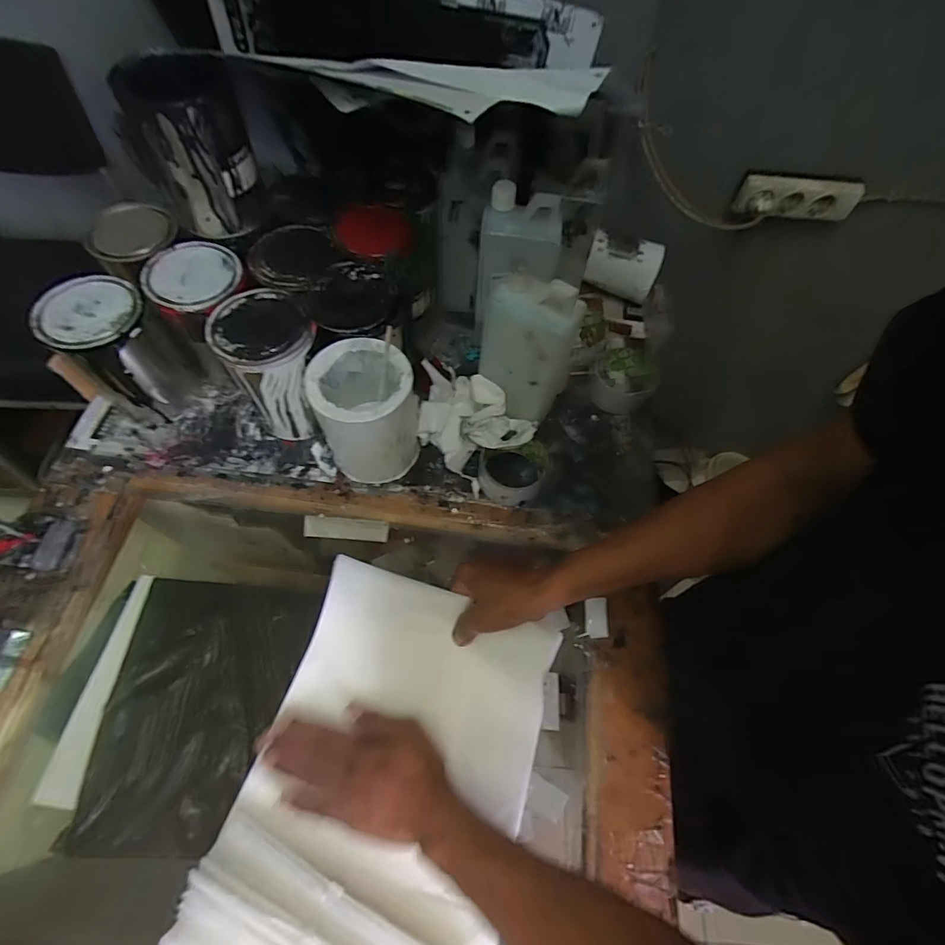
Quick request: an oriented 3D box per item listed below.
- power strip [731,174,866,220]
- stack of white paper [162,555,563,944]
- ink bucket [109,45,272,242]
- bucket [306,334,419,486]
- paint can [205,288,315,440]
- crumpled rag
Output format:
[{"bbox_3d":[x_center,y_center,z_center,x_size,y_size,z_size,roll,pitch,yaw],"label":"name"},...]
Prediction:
[{"bbox_3d":[0.550,-0.462,0.794,0.206,0.065,0.034,-1,63,-4],"label":"power strip"},{"bbox_3d":[-0.075,0.273,0.418,0.240,0.059,0.335,16,63,5],"label":"stack of white paper"},{"bbox_3d":[-0.300,-0.355,0.519,0.106,0.146,0.096,-10,64,-9],"label":"ink bucket"},{"bbox_3d":[-0.123,-0.068,0.561,0.106,0.146,0.110,2,63,-3],"label":"bucket"},{"bbox_3d":[-0.232,-0.122,0.571,0.099,0.162,0.101,2,63,-3],"label":"paint can"},{"bbox_3d":[-0.017,-0.075,0.610,0.182,0.073,0.109,40,67,16],"label":"crumpled rag"}]

